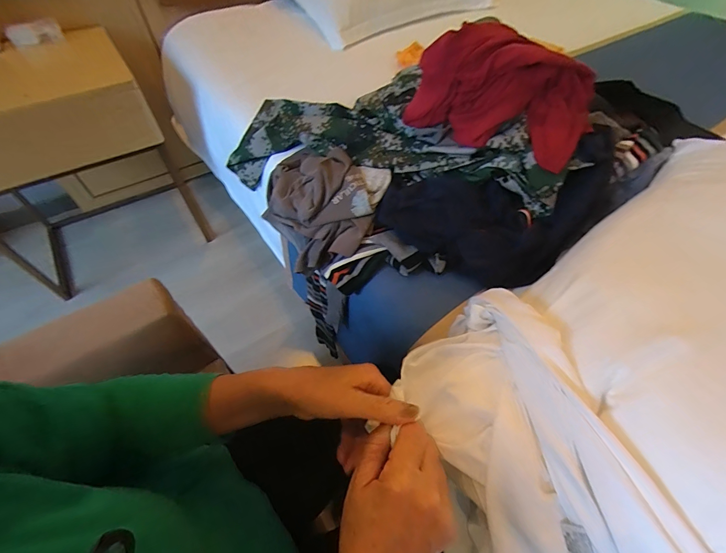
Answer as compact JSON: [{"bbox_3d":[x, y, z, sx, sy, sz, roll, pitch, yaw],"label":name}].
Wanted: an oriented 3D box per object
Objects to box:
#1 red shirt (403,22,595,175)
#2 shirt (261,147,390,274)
[{"bbox_3d":[0.207,-0.283,0.529,0.279,0.120,0.145,20,56,13],"label":"red shirt"},{"bbox_3d":[-0.092,-0.146,0.670,0.291,0.132,0.214,38,62,24],"label":"shirt"}]

